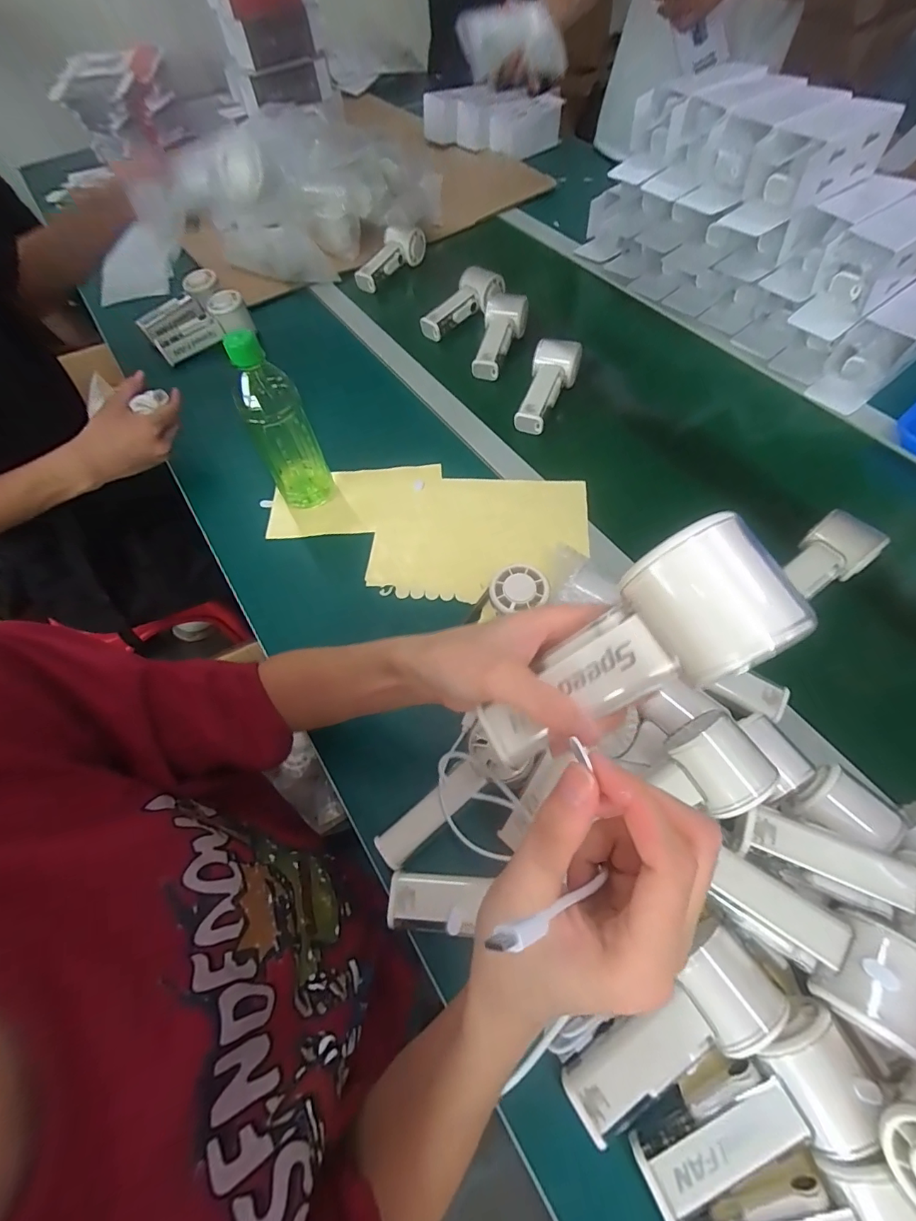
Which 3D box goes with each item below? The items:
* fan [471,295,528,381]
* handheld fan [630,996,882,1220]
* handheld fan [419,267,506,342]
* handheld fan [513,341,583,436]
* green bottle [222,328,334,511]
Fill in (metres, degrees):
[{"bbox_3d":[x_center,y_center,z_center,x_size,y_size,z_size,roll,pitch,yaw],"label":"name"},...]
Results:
[{"bbox_3d":[0.060,-0.415,0.720,0.065,0.048,0.138,15,75,10],"label":"fan"},{"bbox_3d":[0.185,0.316,0.291,0.147,0.052,0.052,-28,63,-13],"label":"handheld fan"},{"bbox_3d":[0.004,-0.496,0.767,0.156,0.041,0.066,-43,67,-6],"label":"handheld fan"},{"bbox_3d":[0.124,-0.312,0.665,0.065,0.046,0.147,21,76,13],"label":"handheld fan"},{"bbox_3d":[-0.196,-0.201,0.525,0.067,0.210,0.059,-28,63,-13],"label":"green bottle"}]

